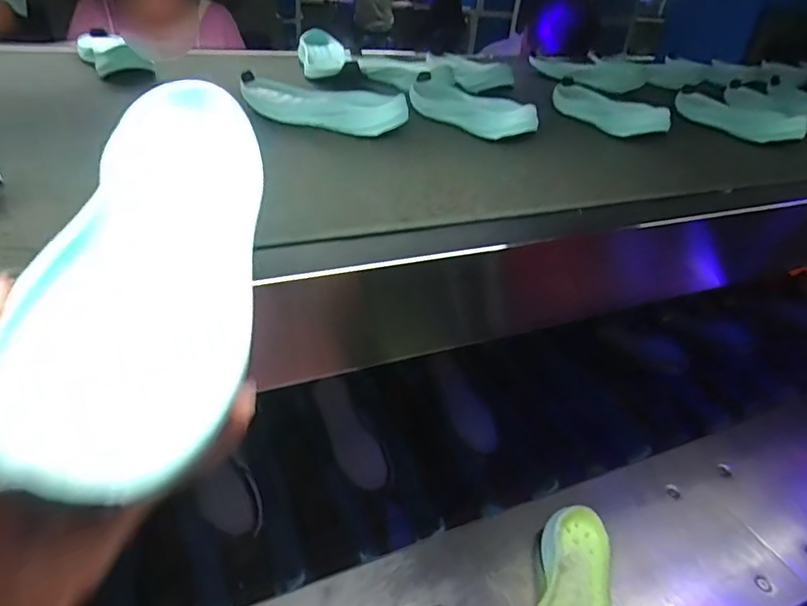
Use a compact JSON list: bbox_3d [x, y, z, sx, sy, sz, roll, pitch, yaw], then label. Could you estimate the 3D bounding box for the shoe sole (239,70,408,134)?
[{"bbox_3d":[-0.112,-0.246,0.659,0.229,0.038,0.098,26,39,27],"label":"shoe sole"}]

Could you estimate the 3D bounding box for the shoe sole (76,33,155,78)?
[{"bbox_3d":[-0.446,-0.380,0.799,0.086,0.046,0.207,-22,43,-34],"label":"shoe sole"}]

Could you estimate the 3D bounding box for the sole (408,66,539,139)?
[{"bbox_3d":[0.077,-0.276,0.728,0.100,0.034,0.236,-12,38,-24],"label":"sole"}]

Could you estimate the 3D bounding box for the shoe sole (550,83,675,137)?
[{"bbox_3d":[0.287,-0.301,0.792,0.087,0.032,0.236,-6,36,-16],"label":"shoe sole"}]

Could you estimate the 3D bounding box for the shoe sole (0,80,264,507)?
[{"bbox_3d":[-0.109,-0.019,0.239,0.081,0.050,0.220,21,47,-30],"label":"shoe sole"}]

